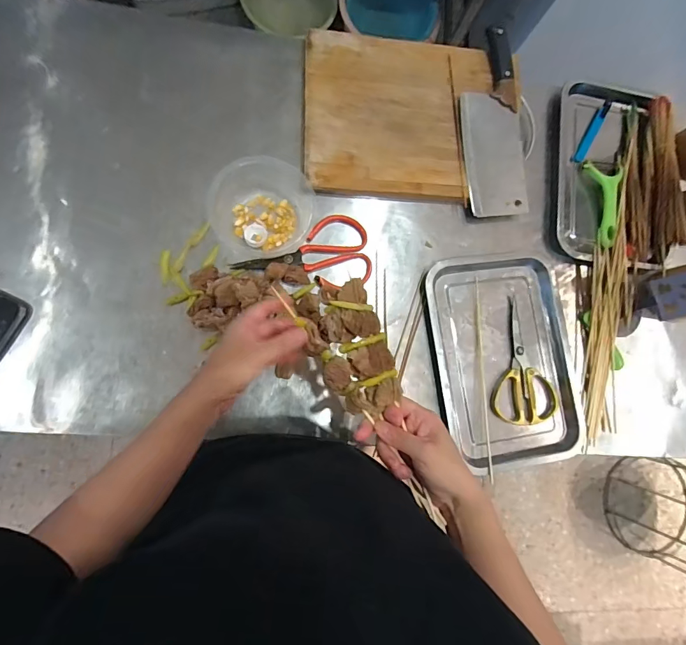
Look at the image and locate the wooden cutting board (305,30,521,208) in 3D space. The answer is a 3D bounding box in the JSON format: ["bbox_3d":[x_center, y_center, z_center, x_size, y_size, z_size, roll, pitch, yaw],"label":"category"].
[{"bbox_3d":[0.103,-0.304,0.597,0.315,0.029,0.241,1,83,-9],"label":"wooden cutting board"}]

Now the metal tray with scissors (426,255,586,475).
[{"bbox_3d":[0.237,0.053,0.586,0.207,0.023,0.300,-8,85,-10],"label":"metal tray with scissors"}]

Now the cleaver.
[{"bbox_3d":[0.227,-0.303,0.616,0.101,0.033,0.282,-5,84,-10],"label":"cleaver"}]

